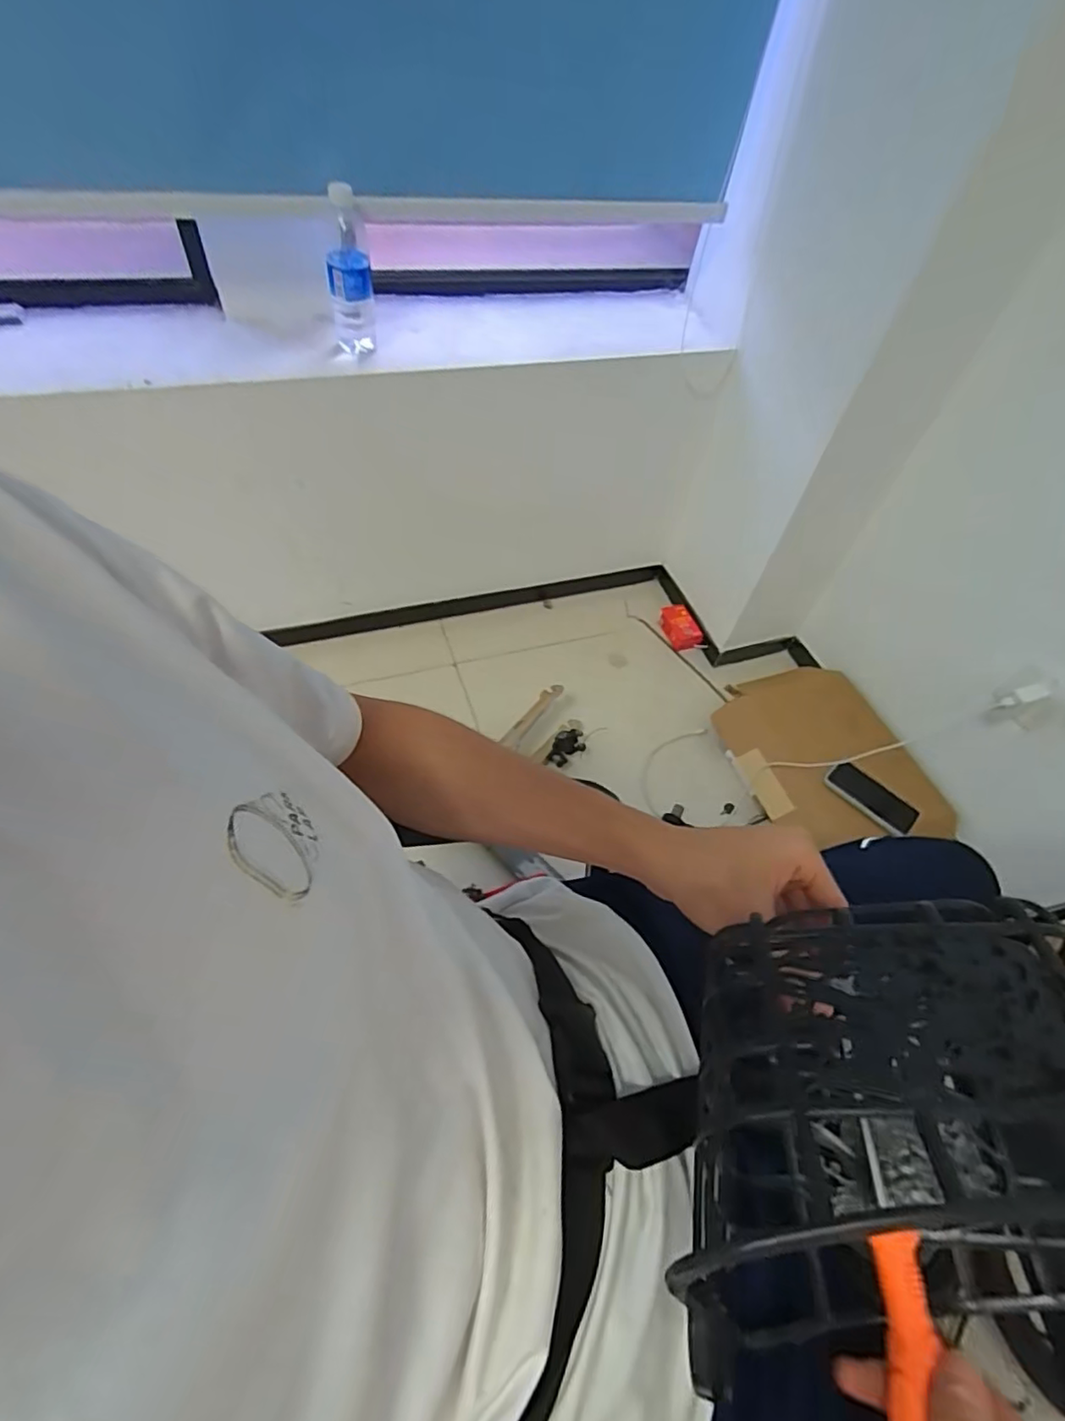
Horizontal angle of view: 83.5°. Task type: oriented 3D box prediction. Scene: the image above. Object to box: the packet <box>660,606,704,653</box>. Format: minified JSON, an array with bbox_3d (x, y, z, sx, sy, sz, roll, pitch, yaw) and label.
[{"bbox_3d":[0.355,-0.200,1.437,0.066,0.047,0.123,-17,59,-19],"label":"packet"}]

